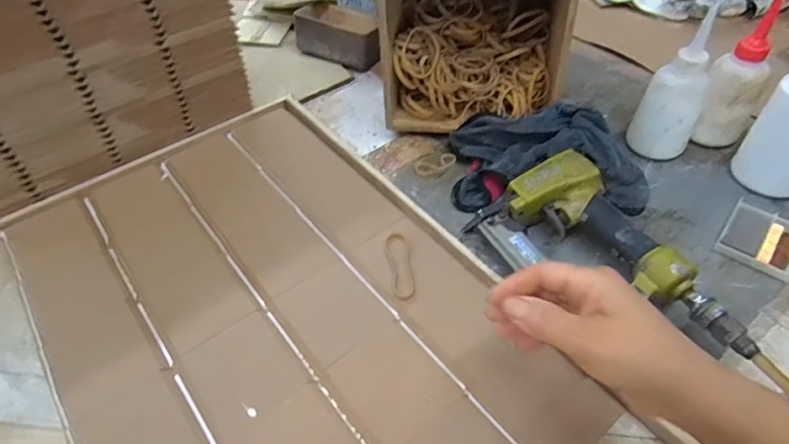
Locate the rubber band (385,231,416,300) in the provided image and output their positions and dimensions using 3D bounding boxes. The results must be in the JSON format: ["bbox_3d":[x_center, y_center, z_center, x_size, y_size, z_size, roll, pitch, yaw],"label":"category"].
[{"bbox_3d":[0.006,0.040,0.453,0.022,0.005,0.074,-7,49,-4],"label":"rubber band"}]

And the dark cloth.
[{"bbox_3d":[0.167,-0.072,0.518,0.207,0.061,0.115,2,49,4],"label":"dark cloth"}]

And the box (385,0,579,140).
[{"bbox_3d":[0.093,-0.238,0.556,0.189,0.195,0.166,5,49,6],"label":"box"}]

